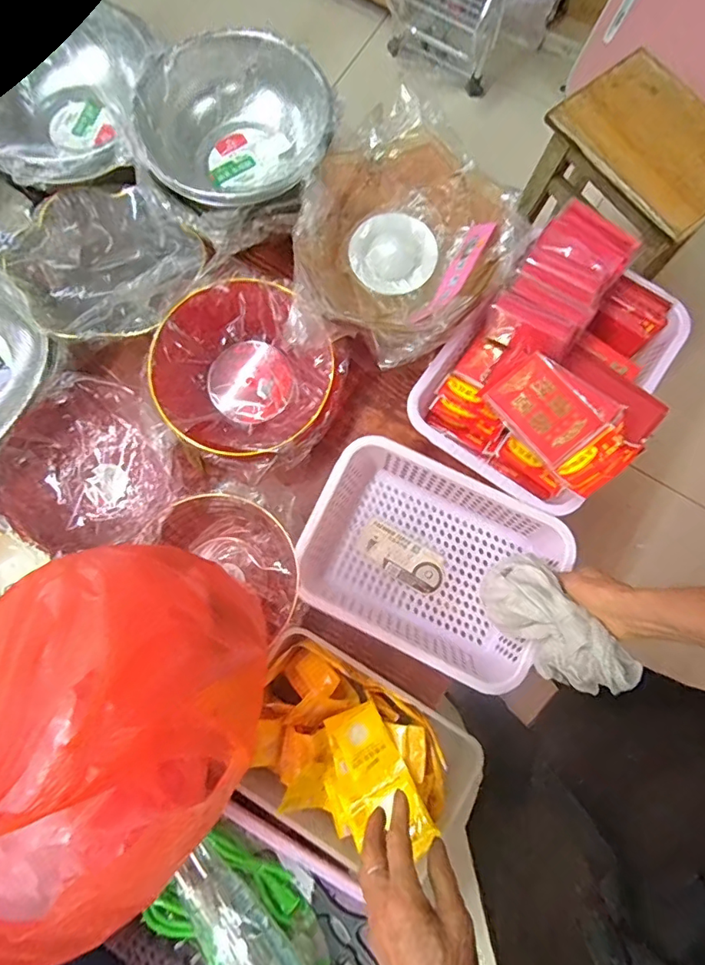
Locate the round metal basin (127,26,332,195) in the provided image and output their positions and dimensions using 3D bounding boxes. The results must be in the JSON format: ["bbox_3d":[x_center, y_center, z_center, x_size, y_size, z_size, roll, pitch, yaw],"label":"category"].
[{"bbox_3d":[-0.148,-0.467,0.673,0.239,0.103,0.234,0,79,0],"label":"round metal basin"}]

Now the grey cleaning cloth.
[{"bbox_3d":[0.222,0.158,0.553,0.083,0.070,0.173,-41,54,-7],"label":"grey cleaning cloth"}]

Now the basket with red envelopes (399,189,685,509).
[{"bbox_3d":[0.264,-0.148,0.635,0.246,0.113,0.335,41,82,7],"label":"basket with red envelopes"}]

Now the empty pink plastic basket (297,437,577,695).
[{"bbox_3d":[0.093,0.100,0.646,0.293,0.095,0.220,24,80,4],"label":"empty pink plastic basket"}]

